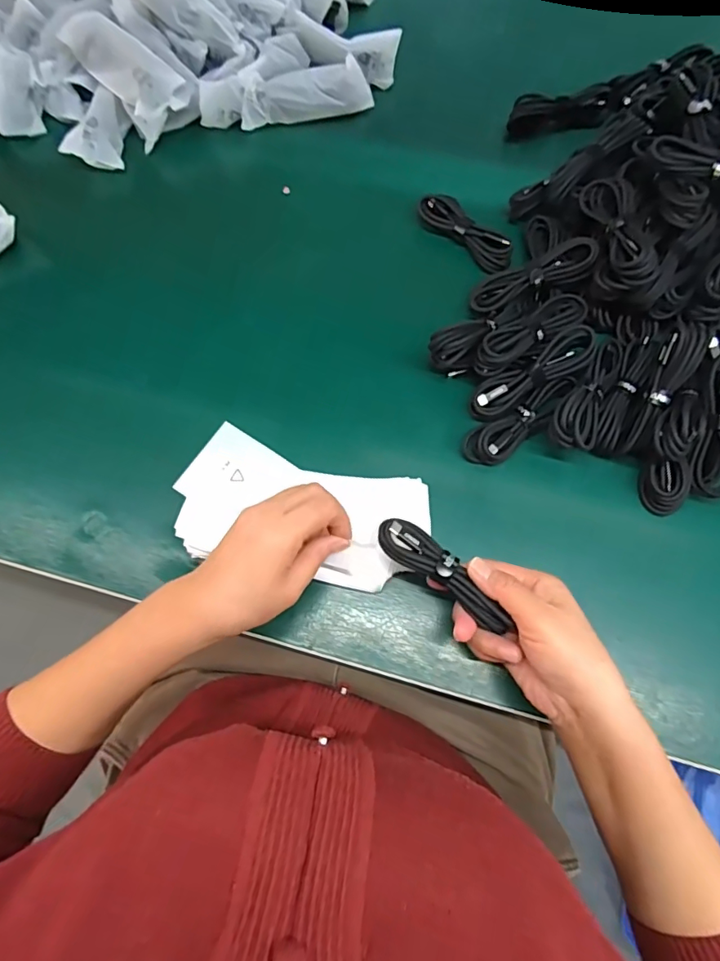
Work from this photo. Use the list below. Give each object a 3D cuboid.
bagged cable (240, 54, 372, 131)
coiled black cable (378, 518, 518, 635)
[{"bbox_3d":[-0.060,-0.420,0.545,0.145,0.037,0.047,-9,72,-1],"label":"bagged cable"},{"bbox_3d":[0.057,0.064,0.338,0.105,0.011,0.028,40,78,8],"label":"coiled black cable"}]

